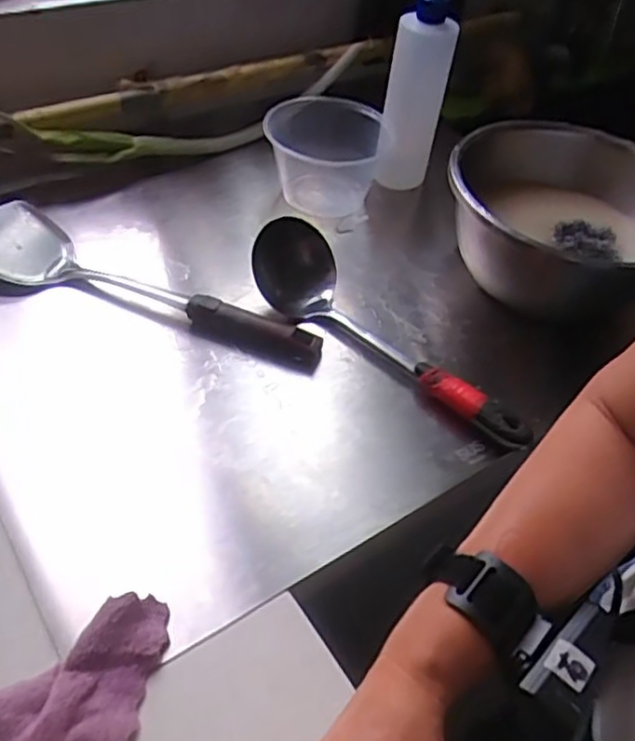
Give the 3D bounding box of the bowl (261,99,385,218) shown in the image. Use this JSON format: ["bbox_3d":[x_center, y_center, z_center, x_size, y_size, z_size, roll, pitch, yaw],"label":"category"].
[{"bbox_3d":[0.006,-0.254,0.777,0.130,0.088,0.144,5,47,-3],"label":"bowl"}]

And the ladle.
[{"bbox_3d":[0.049,-0.027,0.581,0.089,0.071,0.290,-29,57,-29],"label":"ladle"}]

